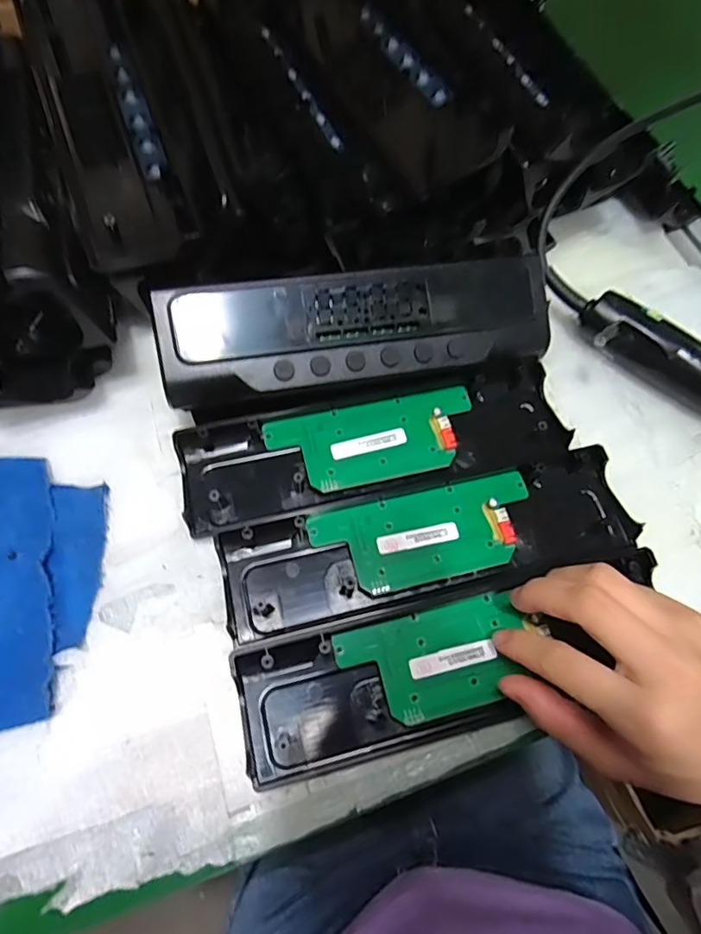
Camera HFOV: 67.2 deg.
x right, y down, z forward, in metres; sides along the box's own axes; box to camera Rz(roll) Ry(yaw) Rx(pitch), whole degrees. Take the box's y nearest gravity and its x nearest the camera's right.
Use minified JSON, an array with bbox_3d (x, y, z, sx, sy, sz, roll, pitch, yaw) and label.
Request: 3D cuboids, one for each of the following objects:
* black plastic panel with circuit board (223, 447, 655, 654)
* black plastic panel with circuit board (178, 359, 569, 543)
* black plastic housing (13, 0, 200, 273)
[{"bbox_3d":[0.049,0.044,0.317,0.244,0.014,0.070,-13,67,-8],"label":"black plastic panel with circuit board"},{"bbox_3d":[0.017,-0.019,0.337,0.245,0.021,0.066,-13,67,-7],"label":"black plastic panel with circuit board"},{"bbox_3d":[-0.167,-0.236,0.354,0.070,0.045,0.251,-19,69,-10],"label":"black plastic housing"}]

